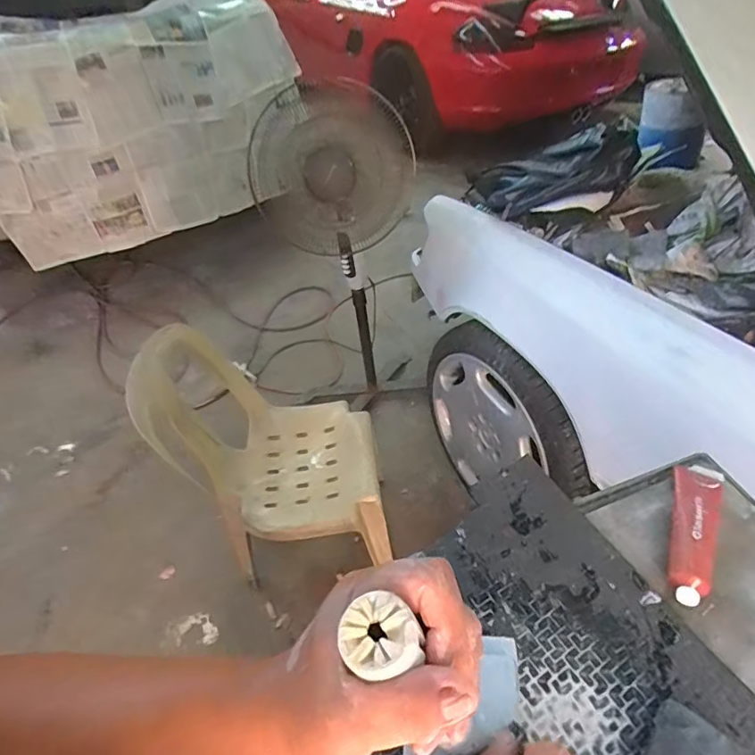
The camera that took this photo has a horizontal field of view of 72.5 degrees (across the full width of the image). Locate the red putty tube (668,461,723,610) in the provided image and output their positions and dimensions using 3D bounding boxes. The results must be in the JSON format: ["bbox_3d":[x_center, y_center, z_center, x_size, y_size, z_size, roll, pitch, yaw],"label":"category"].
[{"bbox_3d":[0.337,0.153,0.544,0.048,0.026,0.174,20,49,22],"label":"red putty tube"}]

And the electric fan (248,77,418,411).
[{"bbox_3d":[-0.125,-0.385,1.648,0.419,0.969,0.383,-11,45,-8],"label":"electric fan"}]

